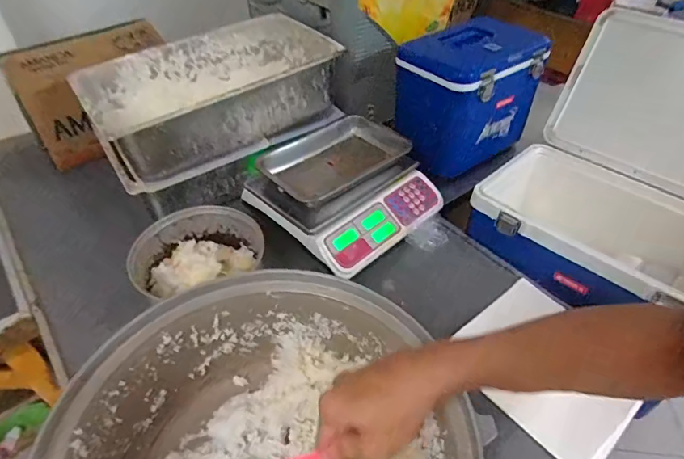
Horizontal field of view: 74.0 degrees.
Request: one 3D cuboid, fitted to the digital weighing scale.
[{"bbox_3d":[0.008,-0.099,0.999,0.332,0.111,0.318,-34,53,-30],"label":"digital weighing scale"}]

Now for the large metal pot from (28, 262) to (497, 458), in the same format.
[{"bbox_3d":[-0.093,0.296,0.570,0.445,0.230,0.441,-15,46,-14],"label":"large metal pot"}]

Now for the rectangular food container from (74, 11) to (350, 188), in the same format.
[{"bbox_3d":[-0.285,-0.313,1.036,0.520,0.162,0.319,-27,50,-24],"label":"rectangular food container"}]

